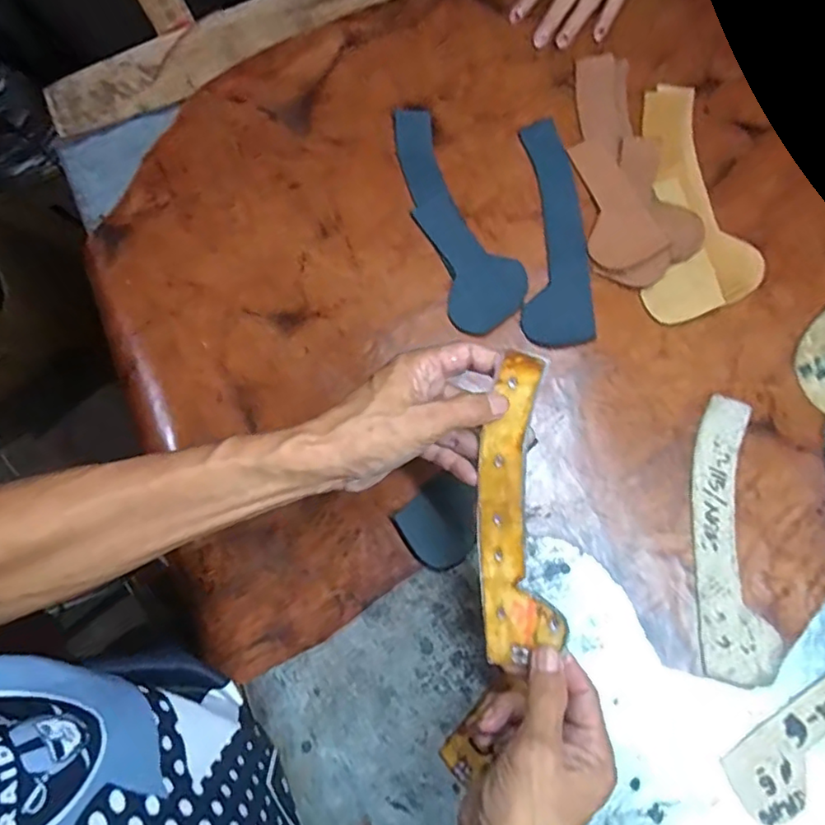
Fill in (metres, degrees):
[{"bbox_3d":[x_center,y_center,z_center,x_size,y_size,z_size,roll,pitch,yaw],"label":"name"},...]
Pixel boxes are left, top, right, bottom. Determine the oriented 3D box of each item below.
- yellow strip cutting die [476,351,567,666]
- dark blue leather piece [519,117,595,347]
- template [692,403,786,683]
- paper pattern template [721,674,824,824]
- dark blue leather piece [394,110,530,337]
[{"bbox_3d":[0.068,0.063,0.383,0.050,0.008,0.195,-1,90,2],"label":"yellow strip cutting die"},{"bbox_3d":[0.119,-0.152,0.502,0.055,0.007,0.197,0,79,-2],"label":"dark blue leather piece"},{"bbox_3d":[0.238,0.092,0.447,0.054,0.007,0.205,0,77,2],"label":"template"},{"bbox_3d":[0.276,0.229,0.416,0.122,0.004,0.048,-38,79,-7],"label":"paper pattern template"},{"bbox_3d":[0.038,-0.169,0.515,0.068,0.010,0.213,-17,78,-8],"label":"dark blue leather piece"}]

